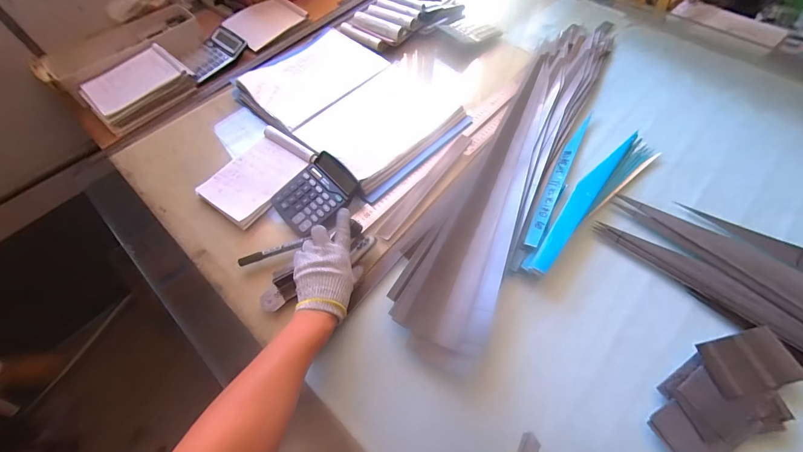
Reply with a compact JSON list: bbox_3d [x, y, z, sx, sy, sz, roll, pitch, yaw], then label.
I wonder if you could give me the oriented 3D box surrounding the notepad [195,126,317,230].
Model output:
[{"bbox_3d":[-0.283,-0.103,0.677,0.149,0.022,0.200,33,65,19],"label":"notepad"}]

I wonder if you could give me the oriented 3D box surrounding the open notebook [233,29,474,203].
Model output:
[{"bbox_3d":[-0.130,-0.300,0.780,0.510,0.035,0.328,39,67,22],"label":"open notebook"}]

